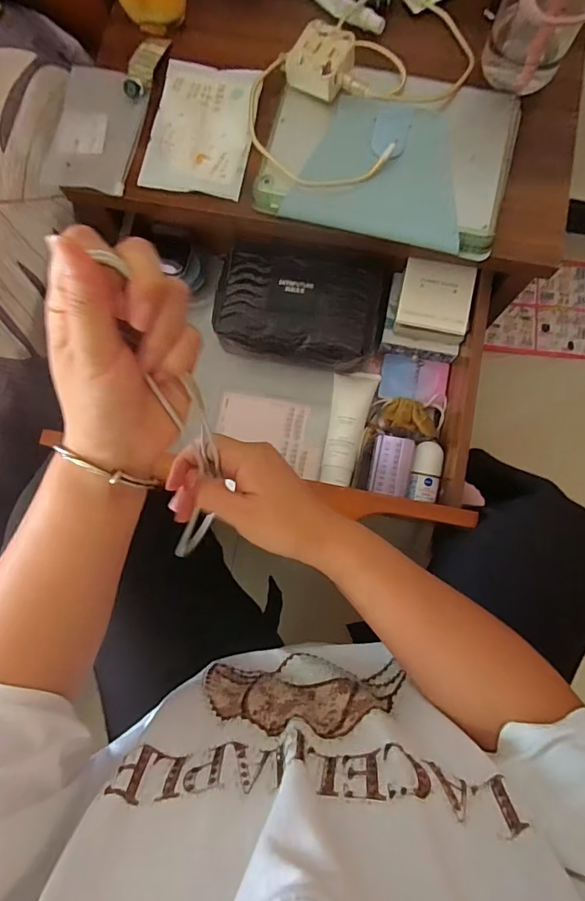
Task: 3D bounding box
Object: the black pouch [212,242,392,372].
[{"bbox_3d":[0.011,-0.181,0.572,0.206,0.064,0.151,13,98,5],"label":"black pouch"}]

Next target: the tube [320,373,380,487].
[{"bbox_3d":[0.067,-0.031,0.589,0.052,0.027,0.152,14,81,4],"label":"tube"}]

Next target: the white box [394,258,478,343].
[{"bbox_3d":[0.169,-0.179,0.563,0.086,0.044,0.083,11,81,3],"label":"white box"}]

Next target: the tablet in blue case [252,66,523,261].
[{"bbox_3d":[0.103,-0.318,0.493,0.250,0.019,0.188,15,81,4],"label":"tablet in blue case"}]

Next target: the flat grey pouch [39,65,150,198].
[{"bbox_3d":[-0.218,-0.355,0.517,0.096,0.012,0.140,11,81,3],"label":"flat grey pouch"}]

